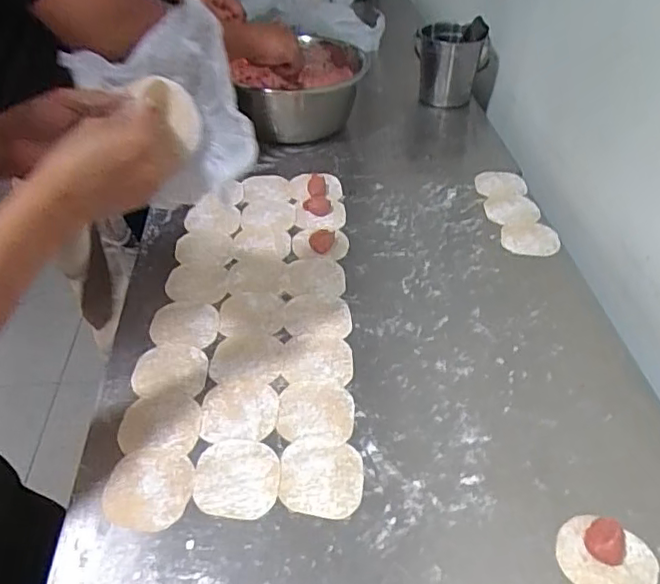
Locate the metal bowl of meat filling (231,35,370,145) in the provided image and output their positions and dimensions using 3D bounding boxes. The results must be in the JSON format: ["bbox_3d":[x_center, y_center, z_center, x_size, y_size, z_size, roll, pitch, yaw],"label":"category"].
[{"bbox_3d":[-0.048,-0.359,1.072,0.207,0.137,0.203,0,42,0],"label":"metal bowl of meat filling"}]

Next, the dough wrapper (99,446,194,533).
[{"bbox_3d":[-0.171,0.184,0.558,0.079,0.004,0.082,0,42,0],"label":"dough wrapper"}]

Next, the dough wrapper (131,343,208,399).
[{"bbox_3d":[-0.181,0.088,0.673,0.080,0.005,0.079,-4,42,-4],"label":"dough wrapper"}]

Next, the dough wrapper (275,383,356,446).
[{"bbox_3d":[-0.014,0.125,0.629,0.079,0.004,0.079,3,42,4],"label":"dough wrapper"}]

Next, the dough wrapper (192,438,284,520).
[{"bbox_3d":[-0.089,0.177,0.568,0.079,0.004,0.082,-1,42,-1],"label":"dough wrapper"}]

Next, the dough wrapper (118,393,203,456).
[{"bbox_3d":[-0.174,0.135,0.614,0.082,0.005,0.070,-3,42,-2],"label":"dough wrapper"}]

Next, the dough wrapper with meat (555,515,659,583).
[{"bbox_3d":[0.236,0.225,0.503,0.079,0.022,0.070,21,46,22],"label":"dough wrapper with meat"}]

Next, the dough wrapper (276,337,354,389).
[{"bbox_3d":[-0.017,0.080,0.681,0.085,0.004,0.076,0,42,1],"label":"dough wrapper"}]

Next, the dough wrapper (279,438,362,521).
[{"bbox_3d":[-0.009,0.177,0.568,0.078,0.004,0.075,3,42,3],"label":"dough wrapper"}]

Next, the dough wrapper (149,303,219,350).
[{"bbox_3d":[-0.176,0.039,0.724,0.082,0.008,0.067,2,42,3],"label":"dough wrapper"}]

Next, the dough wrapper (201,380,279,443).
[{"bbox_3d":[-0.095,0.124,0.626,0.078,0.004,0.075,-3,42,-3],"label":"dough wrapper"}]

